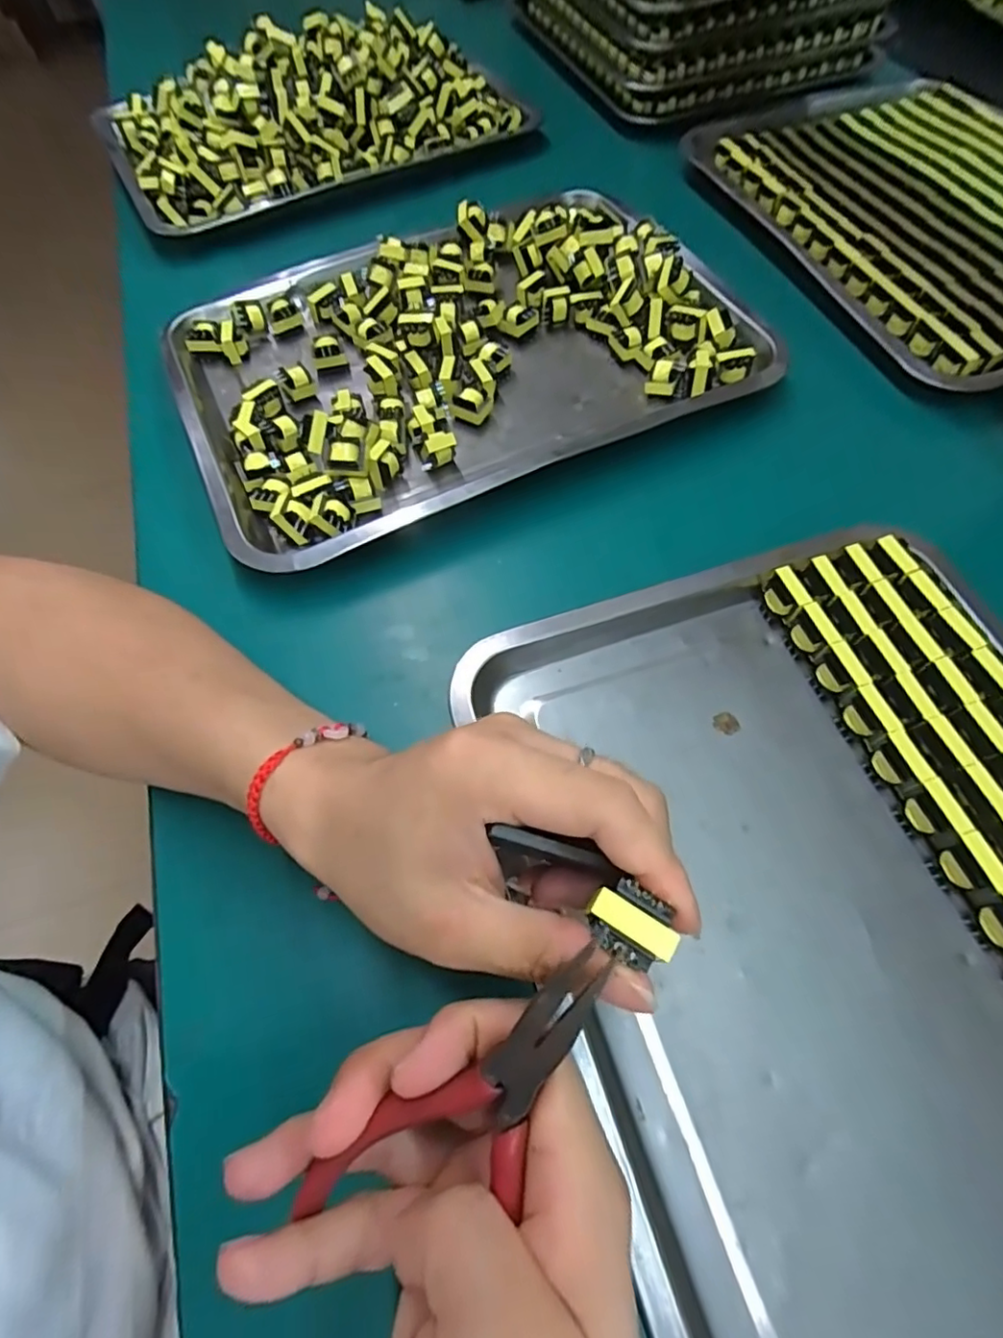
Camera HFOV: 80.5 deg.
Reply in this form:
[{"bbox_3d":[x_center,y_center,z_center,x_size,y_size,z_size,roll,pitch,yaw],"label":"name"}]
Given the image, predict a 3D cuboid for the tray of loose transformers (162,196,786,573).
[{"bbox_3d":[-0.035,-0.224,0.413,0.366,0.042,0.269,-25,65,-10],"label":"tray of loose transformers"}]

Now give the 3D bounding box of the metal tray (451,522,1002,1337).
[{"bbox_3d":[0.153,0.115,0.241,0.258,0.027,0.371,-18,64,-7],"label":"metal tray"}]

